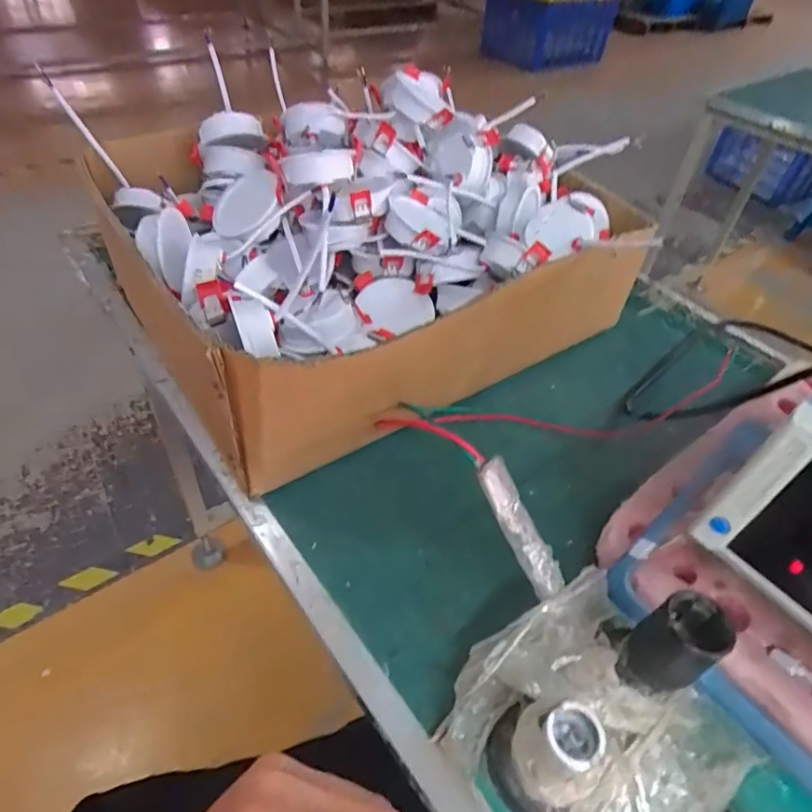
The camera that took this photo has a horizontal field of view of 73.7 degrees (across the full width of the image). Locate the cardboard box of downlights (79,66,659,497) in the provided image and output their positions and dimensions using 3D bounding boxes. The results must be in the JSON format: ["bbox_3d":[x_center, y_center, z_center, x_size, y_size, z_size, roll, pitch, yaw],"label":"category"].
[{"bbox_3d":[-0.013,-0.155,0.546,0.454,0.193,0.326,-27,54,-27],"label":"cardboard box of downlights"}]

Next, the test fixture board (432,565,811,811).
[{"bbox_3d":[0.138,0.203,0.284,0.154,0.095,0.228,-26,54,-27],"label":"test fixture board"}]

